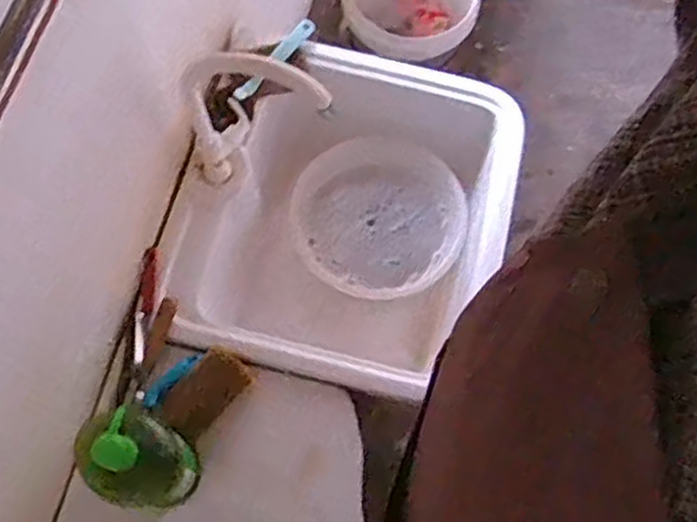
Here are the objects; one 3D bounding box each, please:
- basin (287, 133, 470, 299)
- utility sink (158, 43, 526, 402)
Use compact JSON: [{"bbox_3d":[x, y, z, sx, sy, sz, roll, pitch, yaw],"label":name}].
[{"bbox_3d":[0.049,-0.074,1.171,0.270,0.077,0.270,0,69,-1],"label":"basin"},{"bbox_3d":[-0.001,-0.053,1.129,0.459,0.180,0.507,13,70,3],"label":"utility sink"}]

